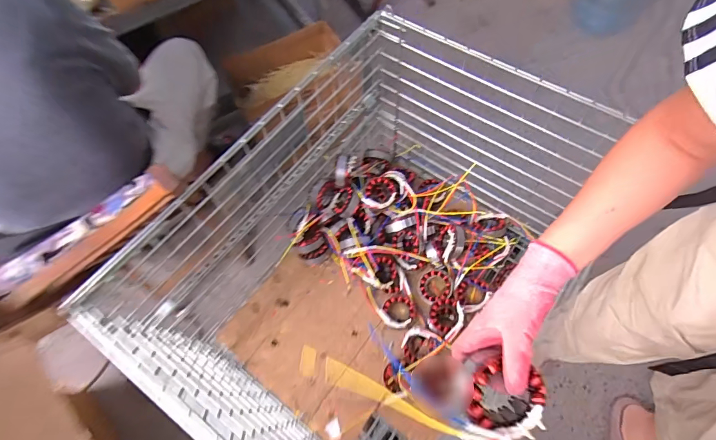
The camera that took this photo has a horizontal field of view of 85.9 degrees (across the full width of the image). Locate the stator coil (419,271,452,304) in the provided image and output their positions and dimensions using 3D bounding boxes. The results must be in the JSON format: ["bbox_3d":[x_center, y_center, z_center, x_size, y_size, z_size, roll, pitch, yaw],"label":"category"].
[{"bbox_3d":[0.202,0.170,1.002,0.077,0.027,0.080,-1,64,2],"label":"stator coil"}]

